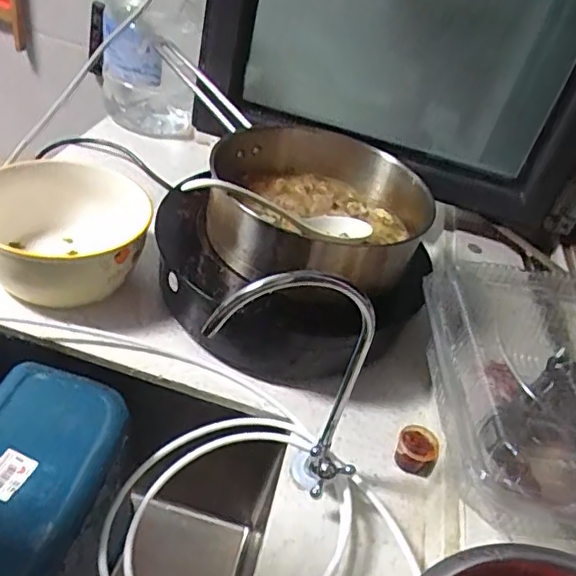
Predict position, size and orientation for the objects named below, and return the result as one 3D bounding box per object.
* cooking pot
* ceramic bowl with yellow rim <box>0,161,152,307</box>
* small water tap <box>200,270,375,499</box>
[{"bbox_3d":[0.029,-0.097,0.667,0.247,0.096,0.259,1,32,-1],"label":"cooking pot"},{"bbox_3d":[-0.247,-0.065,0.657,0.187,0.097,0.185,-10,34,-18],"label":"ceramic bowl with yellow rim"},{"bbox_3d":[0.004,0.075,0.461,0.115,0.226,0.066,5,32,6],"label":"small water tap"}]

